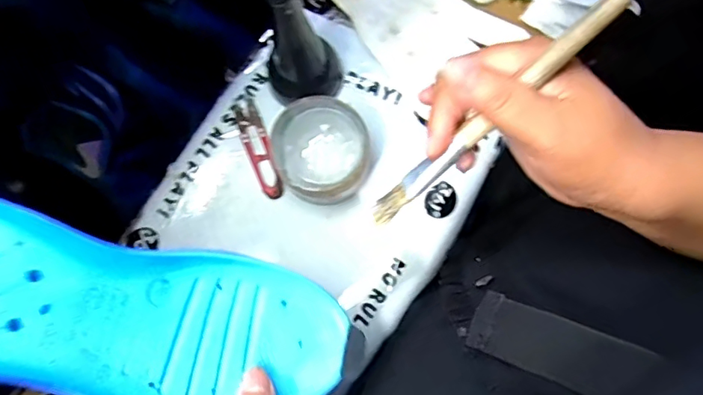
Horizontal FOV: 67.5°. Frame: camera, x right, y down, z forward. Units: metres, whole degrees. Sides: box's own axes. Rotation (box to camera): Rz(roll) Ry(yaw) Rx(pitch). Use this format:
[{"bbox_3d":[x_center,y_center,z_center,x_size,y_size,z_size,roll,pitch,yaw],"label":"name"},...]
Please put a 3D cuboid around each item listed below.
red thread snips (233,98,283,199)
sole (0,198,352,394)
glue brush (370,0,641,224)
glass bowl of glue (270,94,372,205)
[{"bbox_3d":[-0.085,-0.044,0.478,0.022,0.004,0.095,-21,78,-3],"label":"red thread snips"},{"bbox_3d":[-0.119,0.061,0.265,0.250,0.022,0.087,19,77,-26],"label":"sole"},{"bbox_3d":[0.065,-0.038,0.255,0.154,0.007,0.013,-42,78,25],"label":"glue brush"},{"bbox_3d":[-0.025,-0.039,0.461,0.078,0.053,0.084,0,77,2],"label":"glass bowl of glue"}]

